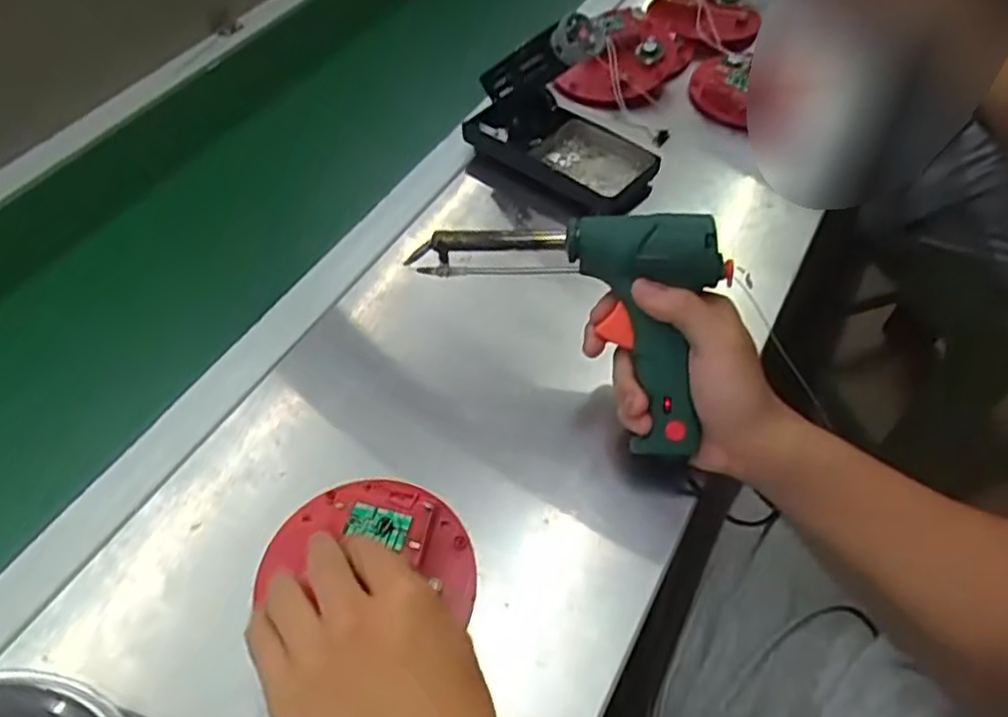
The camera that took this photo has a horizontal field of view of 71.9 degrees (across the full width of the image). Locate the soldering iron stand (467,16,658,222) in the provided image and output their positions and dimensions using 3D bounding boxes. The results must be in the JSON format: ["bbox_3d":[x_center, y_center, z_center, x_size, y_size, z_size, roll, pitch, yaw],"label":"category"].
[{"bbox_3d":[0.047,-0.203,0.581,0.170,0.137,0.084,29,59,23],"label":"soldering iron stand"}]

